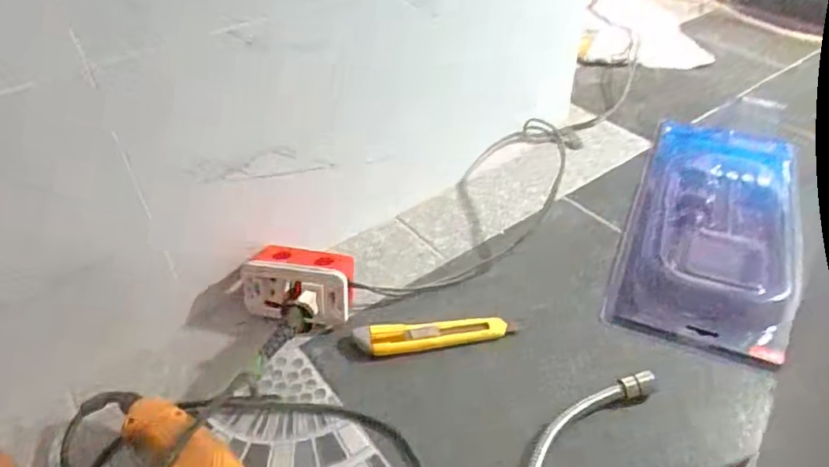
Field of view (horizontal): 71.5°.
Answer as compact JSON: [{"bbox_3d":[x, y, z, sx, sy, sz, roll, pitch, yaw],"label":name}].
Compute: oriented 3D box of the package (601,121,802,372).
[{"bbox_3d":[0.360,-0.027,0.697,0.175,0.033,0.424,18,45,21],"label":"package"}]

